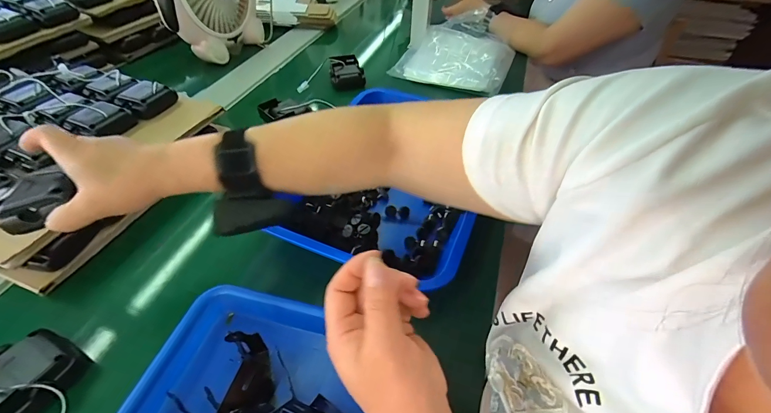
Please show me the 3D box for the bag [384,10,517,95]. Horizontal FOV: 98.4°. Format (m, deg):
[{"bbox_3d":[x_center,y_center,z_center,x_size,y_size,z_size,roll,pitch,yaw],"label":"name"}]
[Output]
[{"bbox_3d":[0.157,-0.342,0.744,0.247,0.057,0.215,18,50,16],"label":"bag"}]

